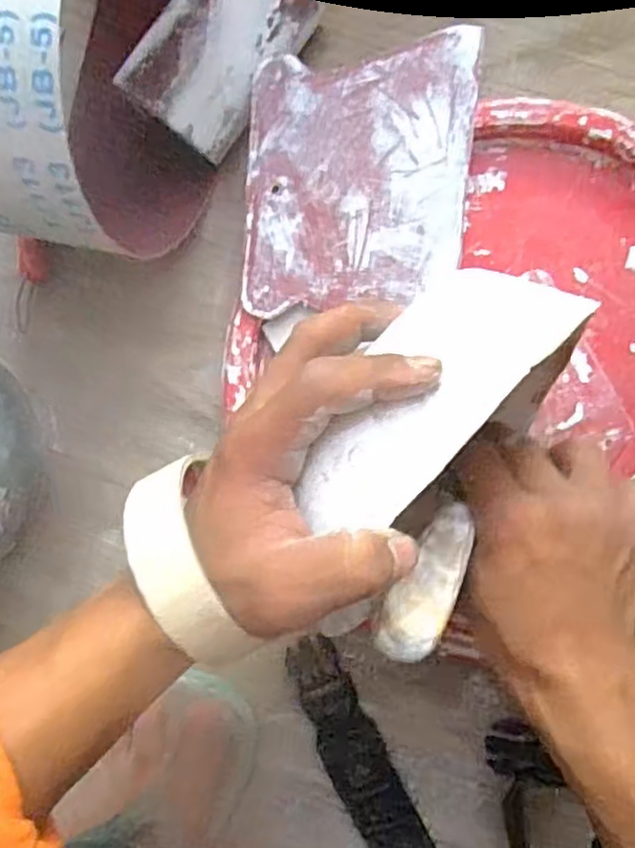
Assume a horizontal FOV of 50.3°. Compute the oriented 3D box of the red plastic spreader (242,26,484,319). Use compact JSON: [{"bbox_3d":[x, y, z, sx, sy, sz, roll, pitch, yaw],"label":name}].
[{"bbox_3d":[0.022,-0.133,0.365,0.117,0.004,0.143,4,95,4],"label":"red plastic spreader"}]

